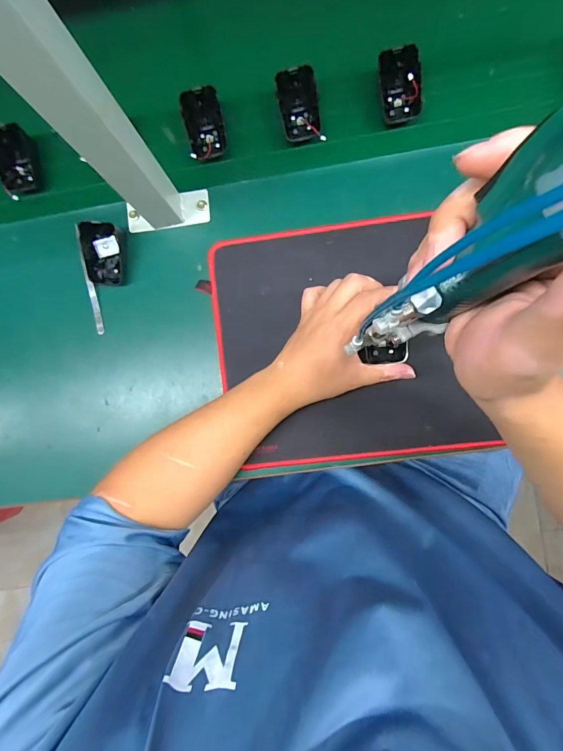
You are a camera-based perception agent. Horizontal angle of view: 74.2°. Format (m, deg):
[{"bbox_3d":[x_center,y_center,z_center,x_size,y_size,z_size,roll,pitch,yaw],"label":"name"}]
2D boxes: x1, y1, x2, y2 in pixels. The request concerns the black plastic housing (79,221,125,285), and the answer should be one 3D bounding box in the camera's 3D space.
[{"bbox_3d":[-0.210,-0.142,0.439,0.046,0.037,0.064,2,91,5],"label":"black plastic housing"}]

